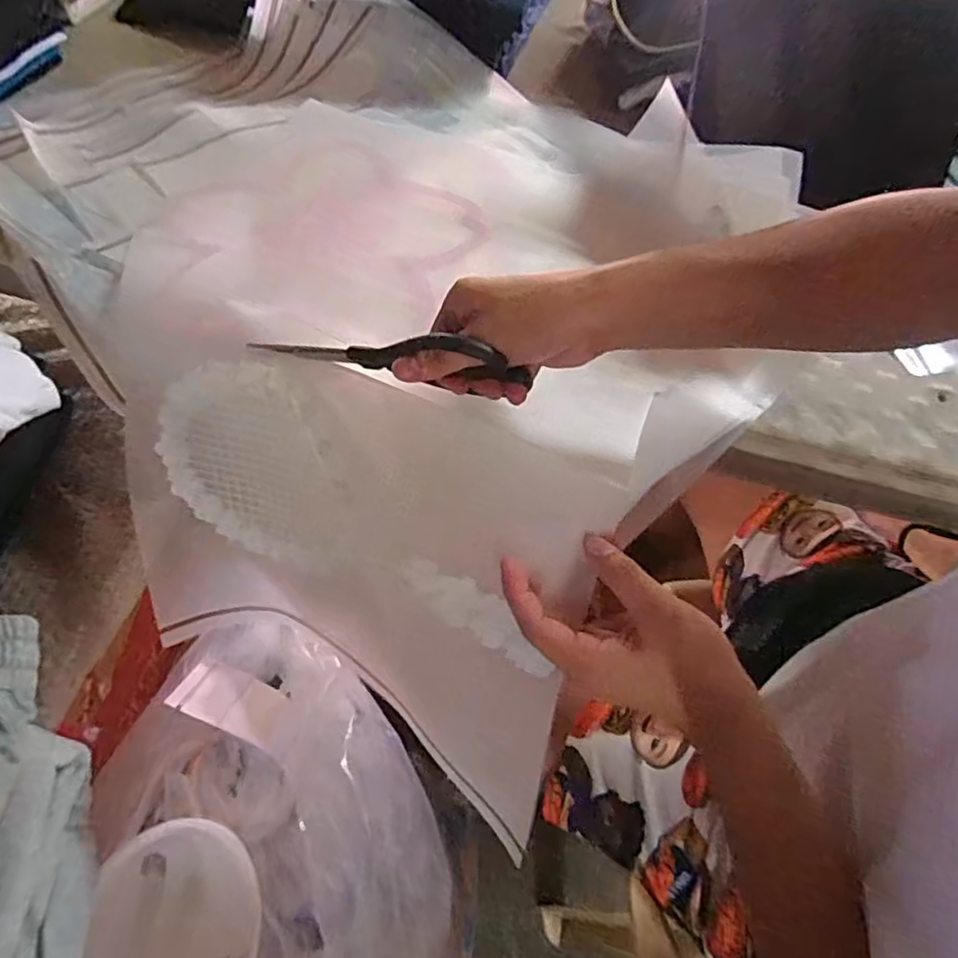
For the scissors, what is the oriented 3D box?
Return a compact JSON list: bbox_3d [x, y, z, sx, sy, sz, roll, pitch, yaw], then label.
[{"bbox_3d":[-0.064,-0.078,0.392,0.189,0.046,0.019,7,56,26],"label":"scissors"}]

